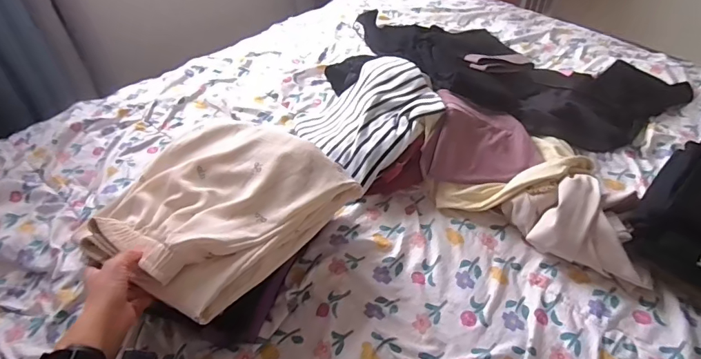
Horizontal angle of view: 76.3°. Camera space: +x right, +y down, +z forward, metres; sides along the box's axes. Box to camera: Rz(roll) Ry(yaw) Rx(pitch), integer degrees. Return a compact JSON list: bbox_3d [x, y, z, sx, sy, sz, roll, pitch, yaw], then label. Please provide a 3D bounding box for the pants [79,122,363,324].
[{"bbox_3d":[-0.204,0.032,0.675,0.293,0.086,0.316,25,52,25],"label":"pants"}]

